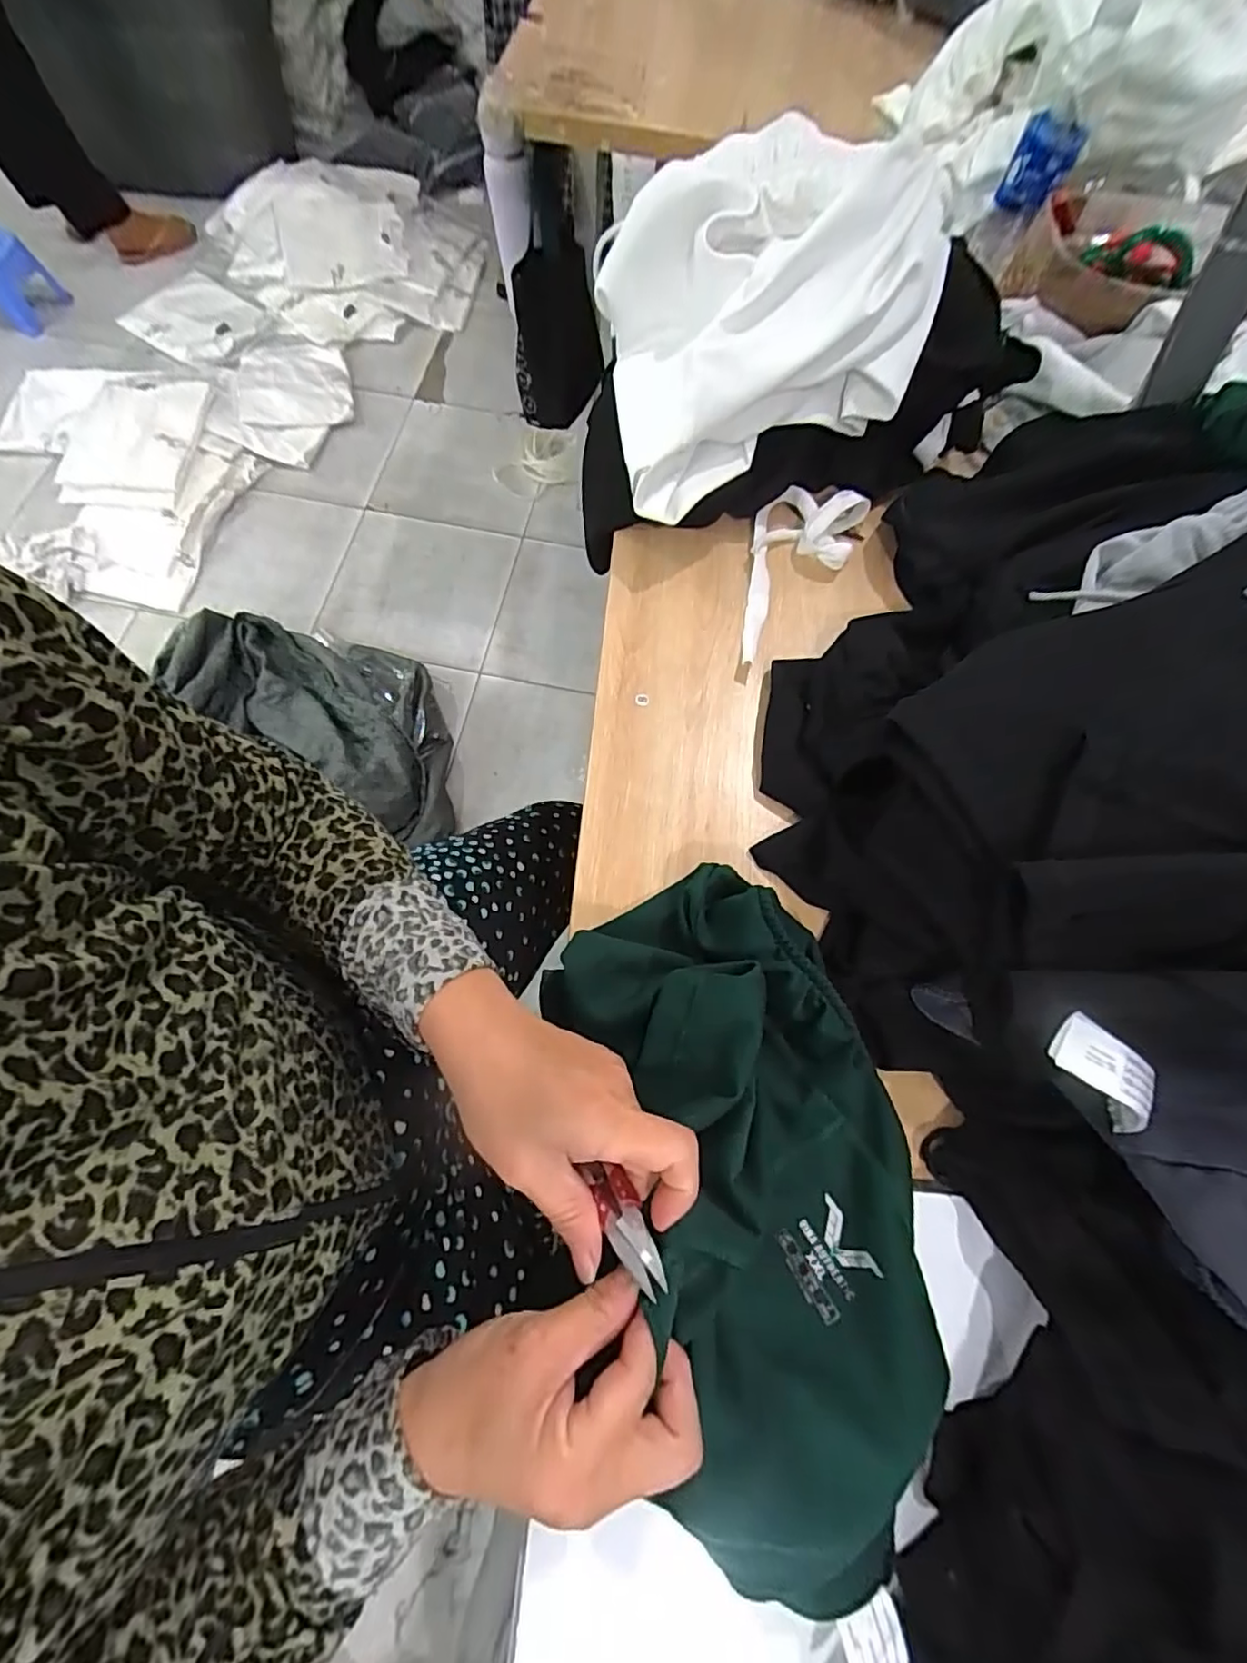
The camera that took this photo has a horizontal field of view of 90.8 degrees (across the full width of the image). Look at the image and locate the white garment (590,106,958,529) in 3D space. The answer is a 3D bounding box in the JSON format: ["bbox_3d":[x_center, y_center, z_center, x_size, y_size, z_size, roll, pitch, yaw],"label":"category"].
[{"bbox_3d":[0.137,-0.444,0.529,0.294,0.118,0.272,-10,71,-5],"label":"white garment"}]

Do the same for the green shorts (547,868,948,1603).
[{"bbox_3d":[0.072,0.181,0.336,0.172,0.107,0.348,-12,64,-6],"label":"green shorts"}]

